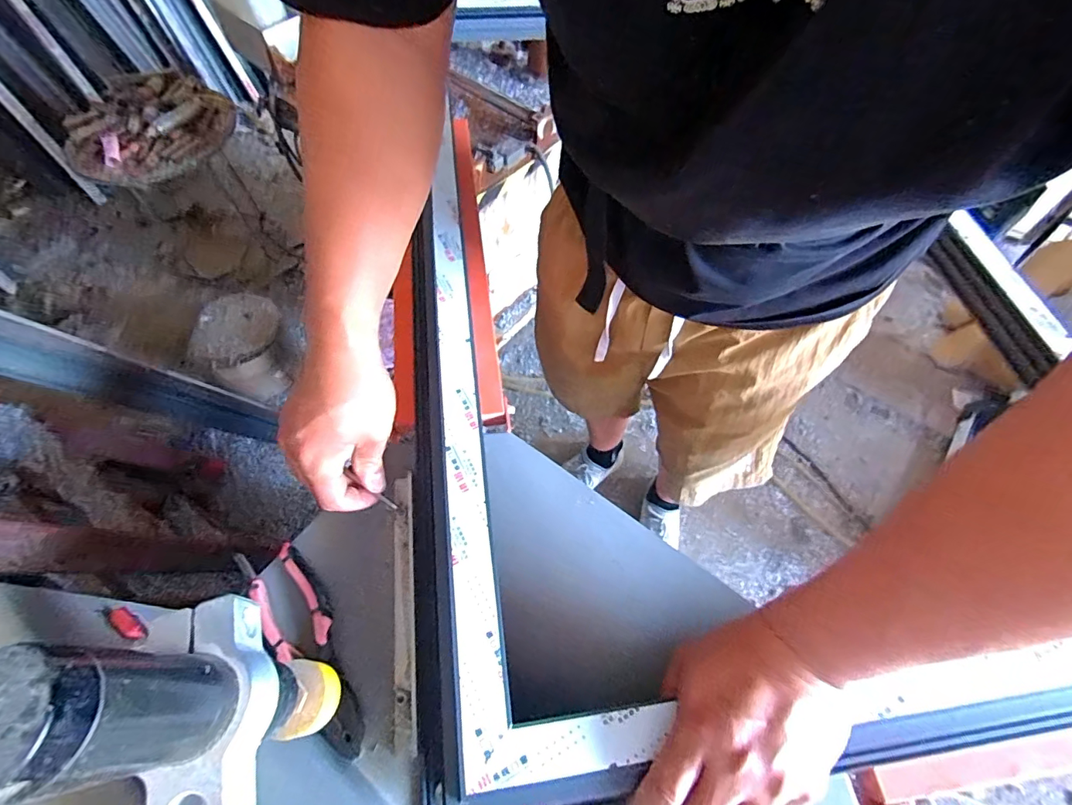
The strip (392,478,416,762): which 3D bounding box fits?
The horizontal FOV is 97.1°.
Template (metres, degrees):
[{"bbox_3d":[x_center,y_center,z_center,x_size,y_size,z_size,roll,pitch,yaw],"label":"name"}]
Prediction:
[{"bbox_3d":[-0.114,0.169,0.410,0.022,0.023,0.221,-6,61,-4],"label":"strip"}]

